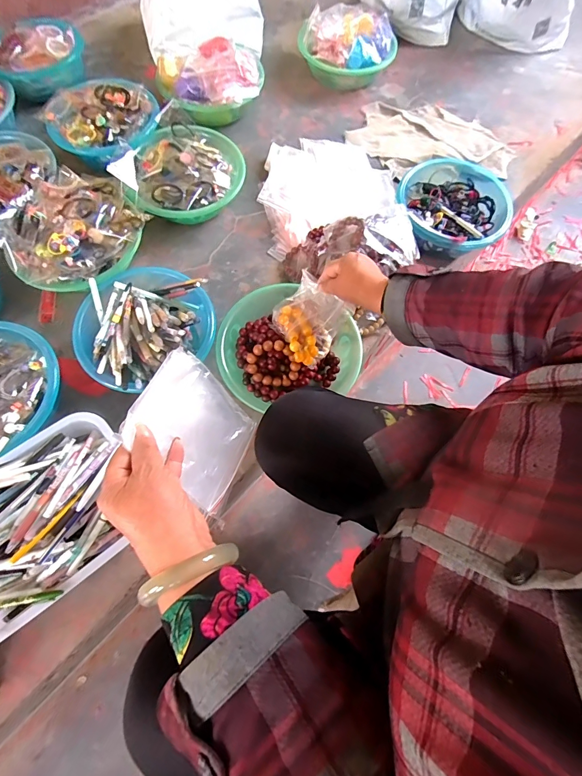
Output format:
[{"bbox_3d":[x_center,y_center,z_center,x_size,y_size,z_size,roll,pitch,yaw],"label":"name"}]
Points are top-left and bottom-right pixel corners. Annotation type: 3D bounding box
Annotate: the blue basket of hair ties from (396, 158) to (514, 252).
[{"bbox_3d":[0.340,-0.374,0.768,0.246,0.076,0.253,0,69,-2],"label":"blue basket of hair ties"}]

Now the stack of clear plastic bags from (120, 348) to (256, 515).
[{"bbox_3d":[-0.097,0.045,0.386,0.007,0.152,0.113,1,54,33],"label":"stack of clear plastic bags"}]

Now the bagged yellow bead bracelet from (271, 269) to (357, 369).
[{"bbox_3d":[0.023,-0.108,0.596,0.106,0.070,0.105,42,73,12],"label":"bagged yellow bead bracelet"}]

